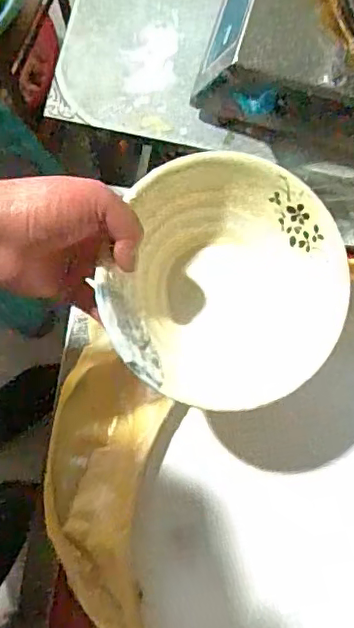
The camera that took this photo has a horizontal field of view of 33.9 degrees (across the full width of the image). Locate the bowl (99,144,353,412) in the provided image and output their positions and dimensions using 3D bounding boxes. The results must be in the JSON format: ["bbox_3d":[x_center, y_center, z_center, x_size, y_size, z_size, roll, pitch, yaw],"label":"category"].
[{"bbox_3d":[0.037,-0.018,0.412,0.157,0.069,0.167,0,80,-1],"label":"bowl"}]

